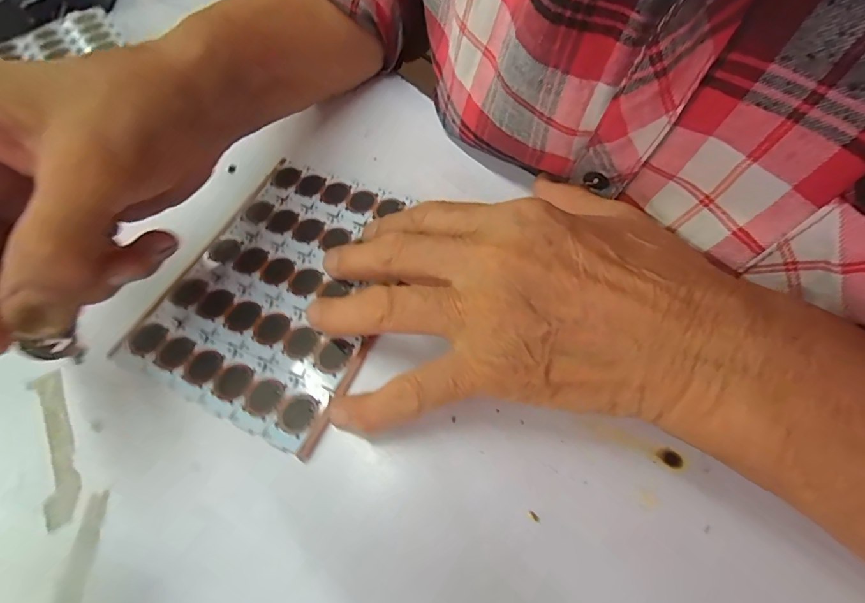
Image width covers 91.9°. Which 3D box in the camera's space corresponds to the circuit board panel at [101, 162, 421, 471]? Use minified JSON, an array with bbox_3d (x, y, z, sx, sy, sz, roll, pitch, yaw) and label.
[{"bbox_3d":[-0.077,-0.011,0.222,0.115,0.004,0.144,20,63,15],"label":"circuit board panel"}]

